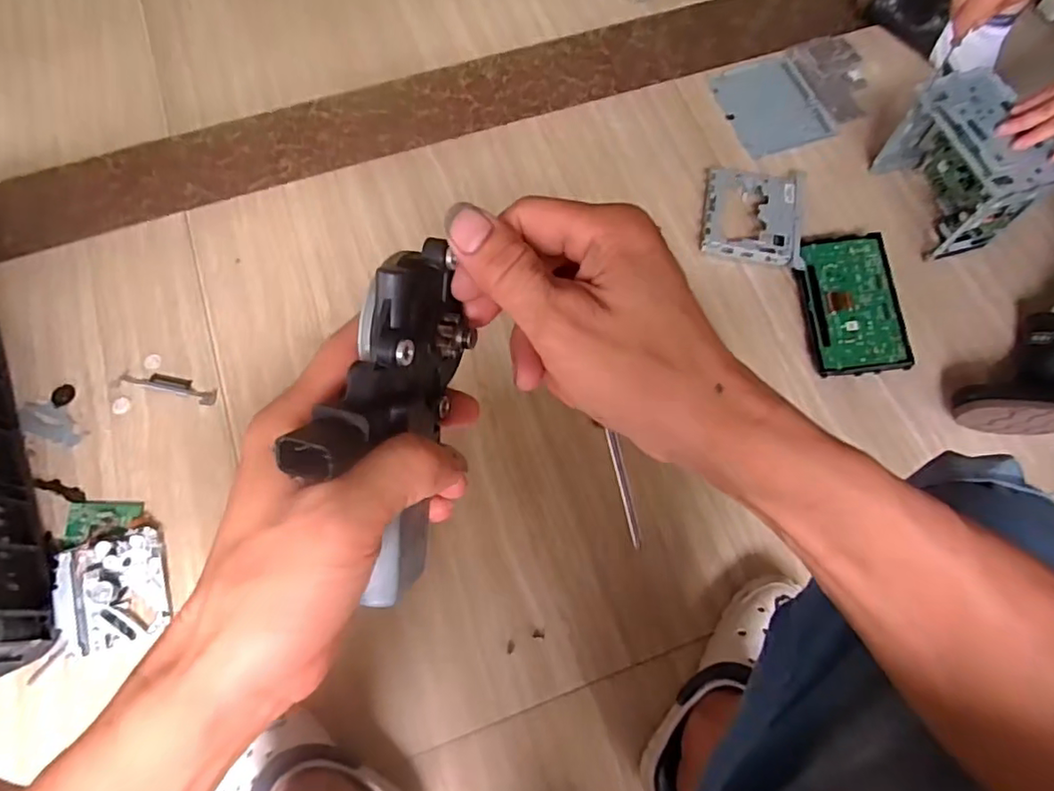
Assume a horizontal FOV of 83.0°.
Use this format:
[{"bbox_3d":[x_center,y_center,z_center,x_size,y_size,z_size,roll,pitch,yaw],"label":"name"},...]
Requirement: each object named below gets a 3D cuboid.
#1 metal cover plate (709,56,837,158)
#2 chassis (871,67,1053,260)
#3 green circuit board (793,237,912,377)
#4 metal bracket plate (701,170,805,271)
[{"bbox_3d":[0.395,-0.472,0.958,0.150,0.013,0.167,-18,71,-6],"label":"metal cover plate"},{"bbox_3d":[0.589,-0.311,0.824,0.107,0.163,0.194,-15,71,-5],"label":"chassis"},{"bbox_3d":[0.445,-0.127,0.822,0.121,0.017,0.204,-7,71,12],"label":"green circuit board"},{"bbox_3d":[0.332,-0.267,0.876,0.138,0.034,0.155,9,71,3],"label":"metal bracket plate"}]

